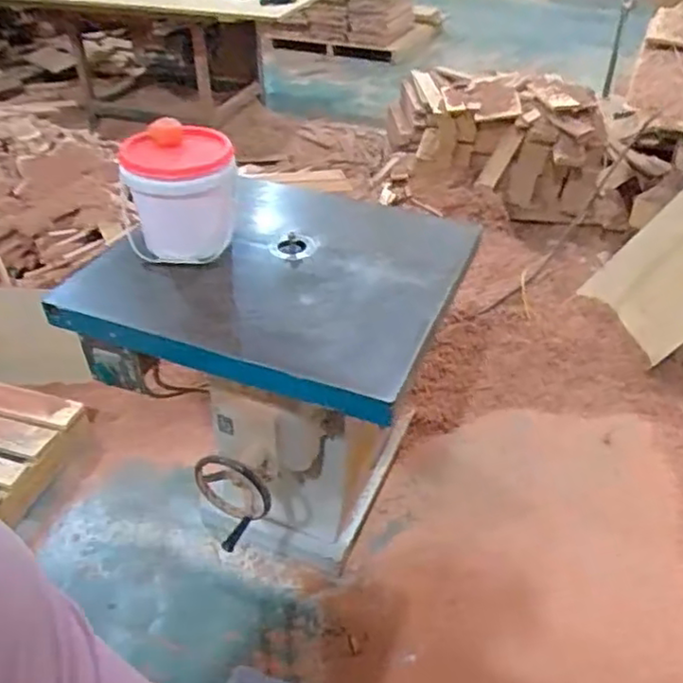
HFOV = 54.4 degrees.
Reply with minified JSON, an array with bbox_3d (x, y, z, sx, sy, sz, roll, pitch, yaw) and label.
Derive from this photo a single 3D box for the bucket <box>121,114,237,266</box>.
[{"bbox_3d":[-0.308,-0.276,1.260,0.201,0.204,0.176,-14,41,-19],"label":"bucket"}]

